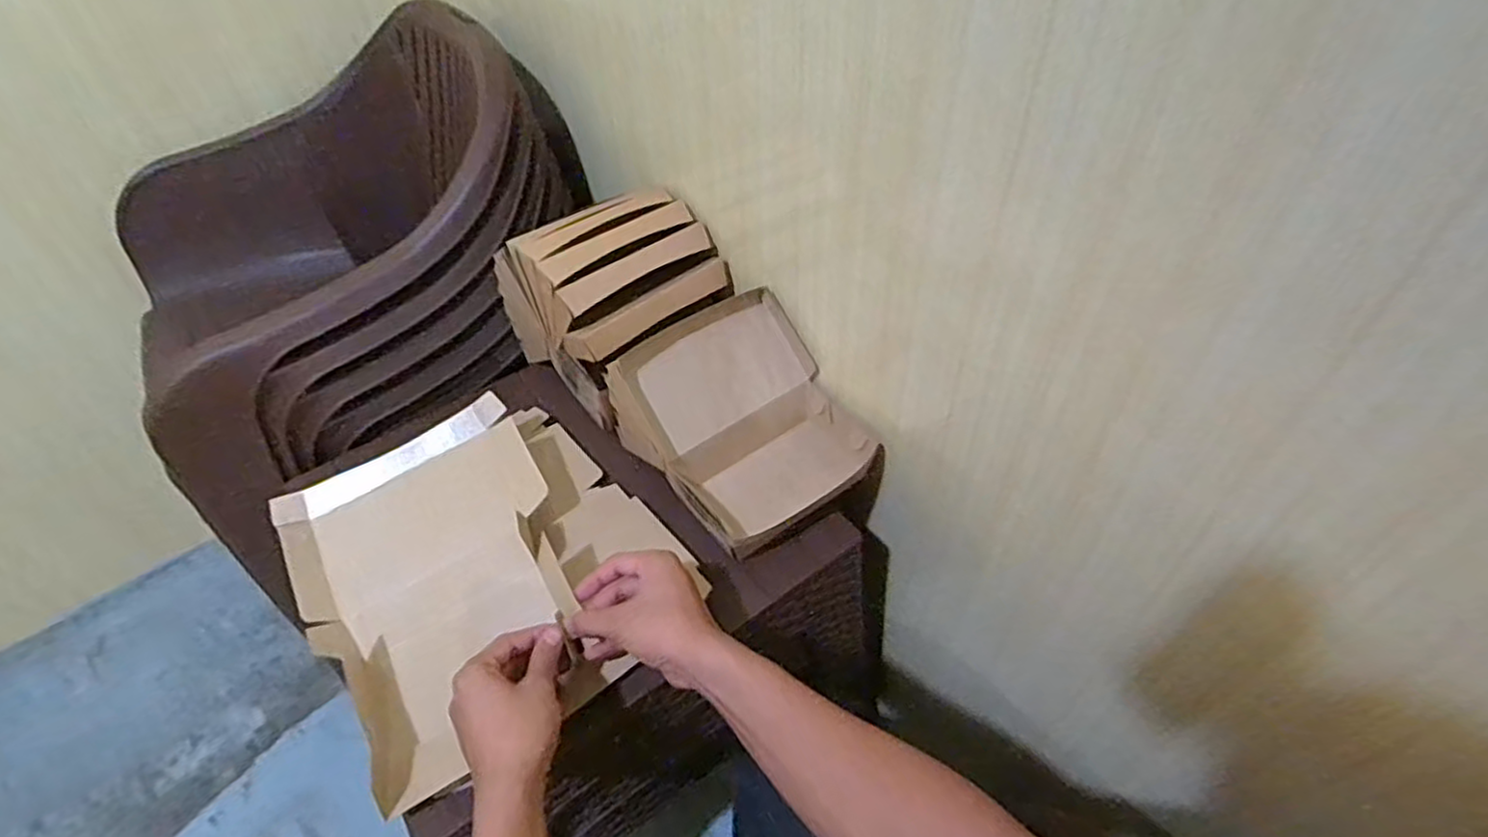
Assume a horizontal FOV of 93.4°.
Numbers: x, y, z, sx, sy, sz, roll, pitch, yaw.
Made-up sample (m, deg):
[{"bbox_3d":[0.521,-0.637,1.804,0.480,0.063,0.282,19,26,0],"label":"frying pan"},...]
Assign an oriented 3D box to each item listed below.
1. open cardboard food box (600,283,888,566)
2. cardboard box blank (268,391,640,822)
[{"bbox_3d":[-0.004,0.004,0.696,0.189,0.135,0.210,-33,53,-25],"label":"open cardboard food box"},{"bbox_3d":[-0.269,0.141,0.625,0.224,0.084,0.306,-27,51,-20],"label":"cardboard box blank"}]

